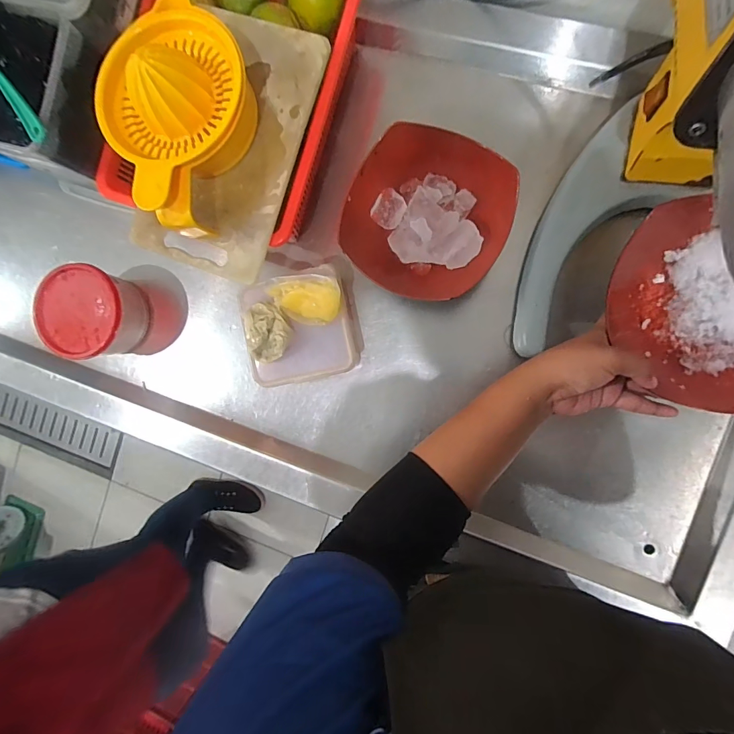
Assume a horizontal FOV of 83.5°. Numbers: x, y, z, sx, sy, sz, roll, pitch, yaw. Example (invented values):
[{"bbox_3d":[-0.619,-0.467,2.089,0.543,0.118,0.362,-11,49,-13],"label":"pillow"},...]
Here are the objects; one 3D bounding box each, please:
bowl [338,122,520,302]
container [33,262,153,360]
[{"bbox_3d":[0.068,-0.165,0.457,0.170,0.070,0.160,25,96,8],"label":"bowl"},{"bbox_3d":[-0.338,-0.066,0.513,0.109,0.070,0.109,7,92,9],"label":"container"}]

